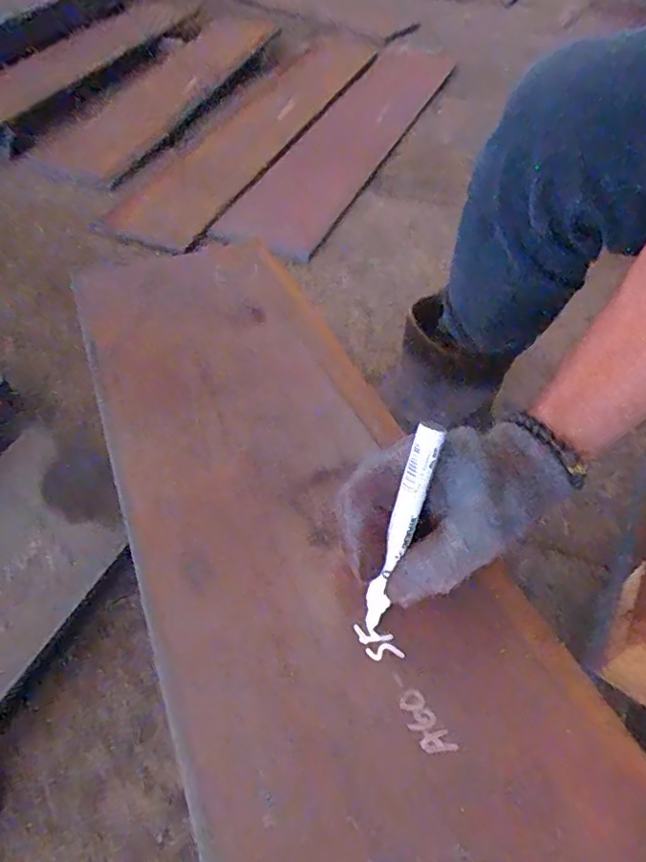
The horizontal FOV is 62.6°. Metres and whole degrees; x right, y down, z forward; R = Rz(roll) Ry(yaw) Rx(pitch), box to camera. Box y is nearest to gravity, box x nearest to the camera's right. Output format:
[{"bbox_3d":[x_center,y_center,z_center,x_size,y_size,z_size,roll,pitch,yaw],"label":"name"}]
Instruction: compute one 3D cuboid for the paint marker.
[{"bbox_3d":[0.043,0.058,0.299,0.014,0.131,0.010,19,21,14],"label":"paint marker"}]

